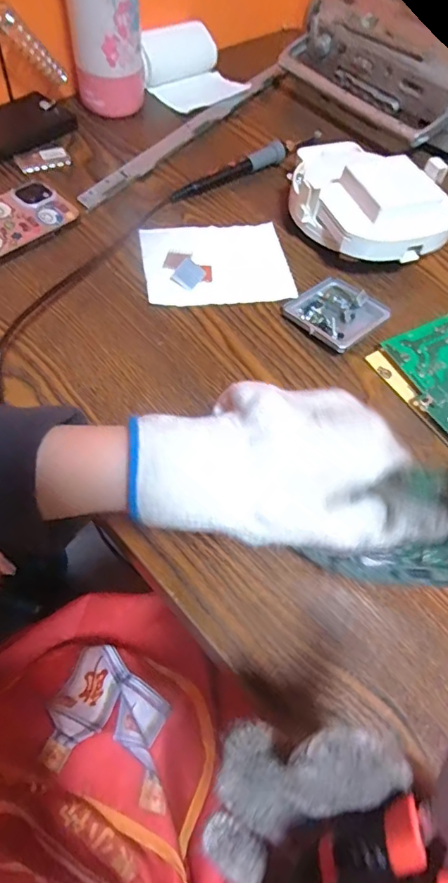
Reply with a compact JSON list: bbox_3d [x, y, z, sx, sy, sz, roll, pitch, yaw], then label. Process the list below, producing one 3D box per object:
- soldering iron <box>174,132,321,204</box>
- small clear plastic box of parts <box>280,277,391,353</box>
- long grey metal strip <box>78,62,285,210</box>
[{"bbox_3d":[0.026,-0.285,0.506,0.186,0.017,0.015,-30,68,-18],"label":"soldering iron"},{"bbox_3d":[0.095,-0.111,0.417,0.066,0.011,0.067,-40,72,-21],"label":"small clear plastic box of parts"},{"bbox_3d":[-0.035,-0.338,0.530,0.022,0.008,0.330,34,65,13],"label":"long grey metal strip"}]

